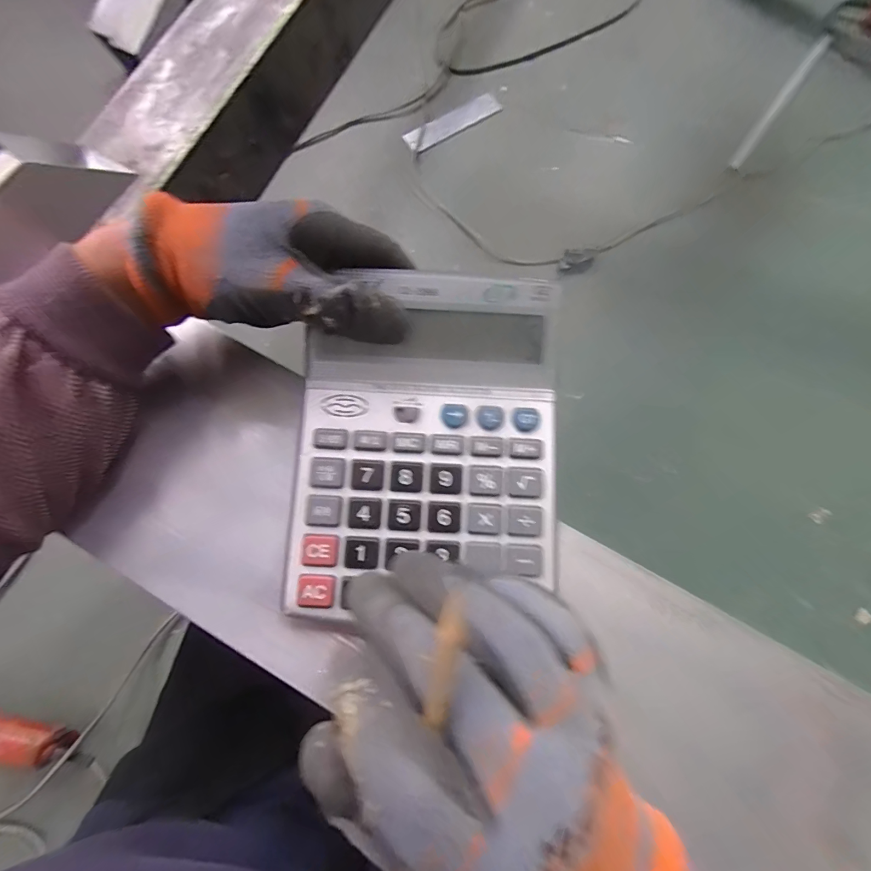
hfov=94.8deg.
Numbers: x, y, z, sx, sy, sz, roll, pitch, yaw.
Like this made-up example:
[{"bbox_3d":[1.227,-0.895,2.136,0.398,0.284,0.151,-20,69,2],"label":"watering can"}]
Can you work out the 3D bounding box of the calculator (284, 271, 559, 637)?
[{"bbox_3d":[-0.005,0.003,0.219,0.143,0.025,0.183,2,77,2],"label":"calculator"}]

